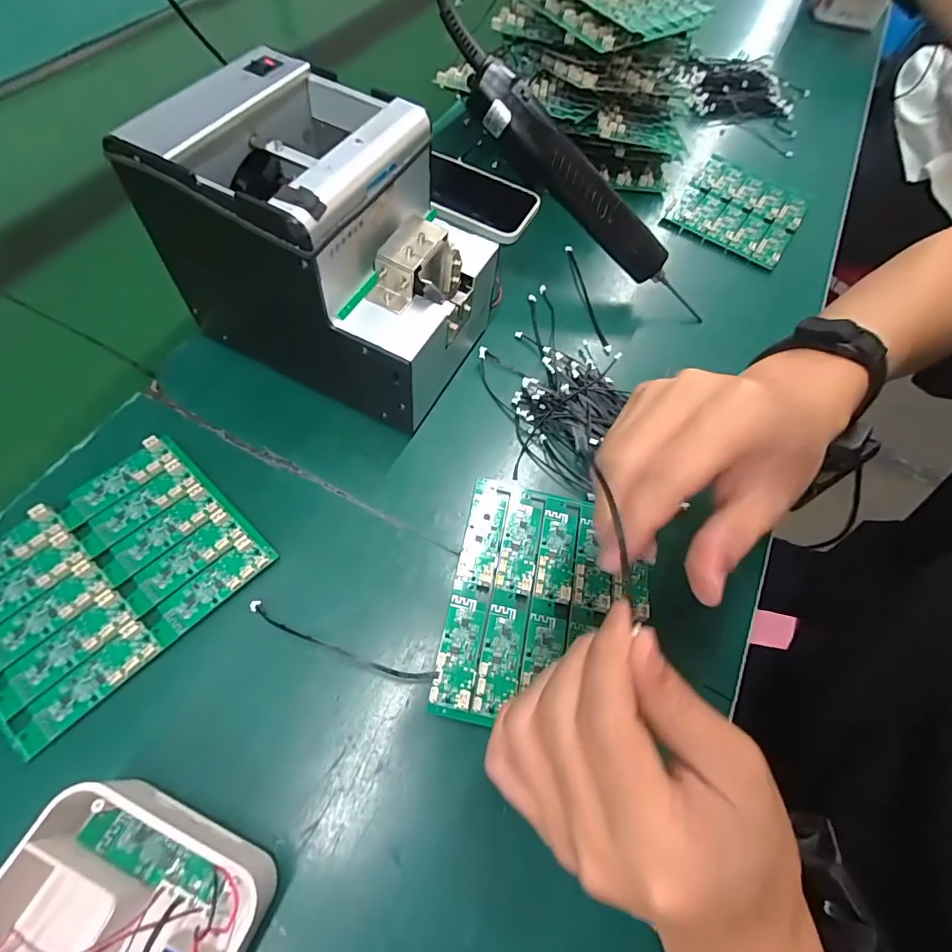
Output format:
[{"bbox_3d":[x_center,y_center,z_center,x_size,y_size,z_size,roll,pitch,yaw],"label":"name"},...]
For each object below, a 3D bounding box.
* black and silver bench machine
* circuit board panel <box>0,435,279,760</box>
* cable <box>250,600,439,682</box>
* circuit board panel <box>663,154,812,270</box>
[{"bbox_3d":[-0.090,-0.148,0.330,0.178,0.148,0.132,26,63,9],"label":"black and silver bench machine"},{"bbox_3d":[-0.214,0.056,0.287,0.120,0.014,0.147,41,66,16],"label":"circuit board panel"},{"bbox_3d":[-0.078,0.097,0.283,0.116,0.010,0.010,20,64,7],"label":"cable"},{"bbox_3d":[0.281,-0.286,0.523,0.119,0.008,0.140,32,64,12],"label":"circuit board panel"}]

